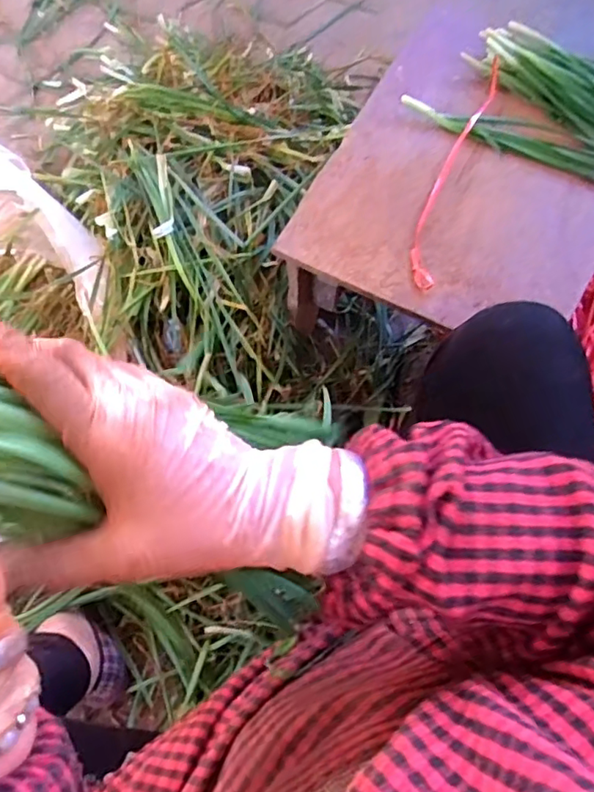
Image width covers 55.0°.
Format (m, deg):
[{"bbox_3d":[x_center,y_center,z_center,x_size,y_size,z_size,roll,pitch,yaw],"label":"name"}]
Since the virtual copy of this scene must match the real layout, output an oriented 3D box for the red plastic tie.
[{"bbox_3d":[0.185,-0.271,0.665,0.036,0.011,0.342,19,70,7],"label":"red plastic tie"}]

